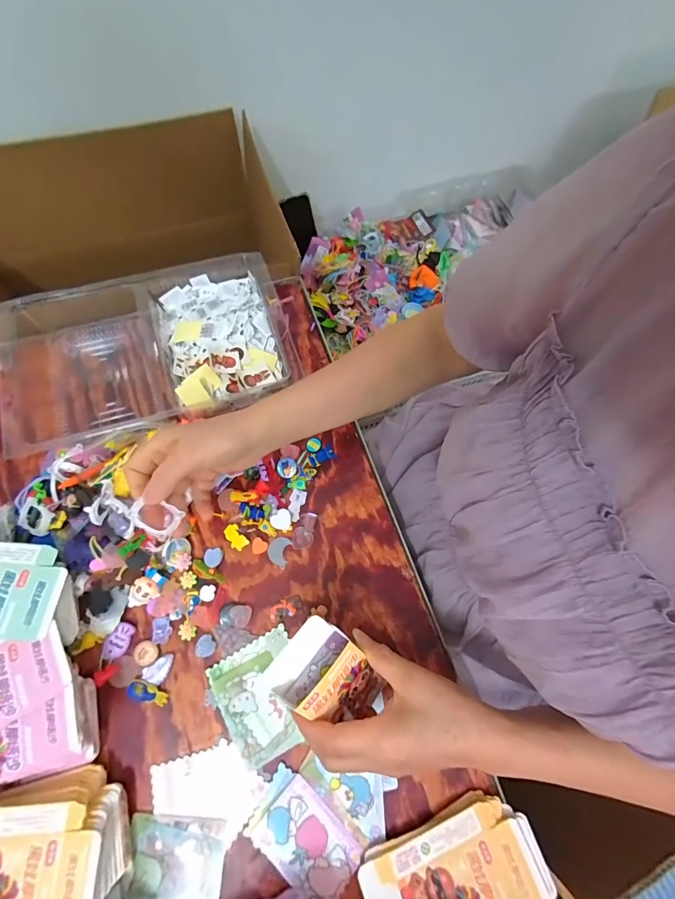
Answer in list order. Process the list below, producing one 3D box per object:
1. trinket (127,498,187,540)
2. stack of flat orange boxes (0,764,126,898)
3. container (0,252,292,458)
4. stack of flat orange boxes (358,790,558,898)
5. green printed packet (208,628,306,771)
[{"bbox_3d":[-0.165,0.061,0.333,0.042,0.004,0.030,37,83,-27],"label":"trinket"},{"bbox_3d":[-0.263,0.340,0.310,0.149,0.047,0.098,-5,72,-4],"label":"stack of flat orange boxes"},{"bbox_3d":[-0.242,-0.120,0.466,0.346,0.063,0.204,-12,72,-6],"label":"container"},{"bbox_3d":[0.105,0.379,0.324,0.156,0.019,0.086,-16,73,-8],"label":"stack of flat orange boxes"},{"bbox_3d":[-0.074,0.249,0.369,0.084,0.007,0.100,-27,74,-11],"label":"green printed packet"}]

